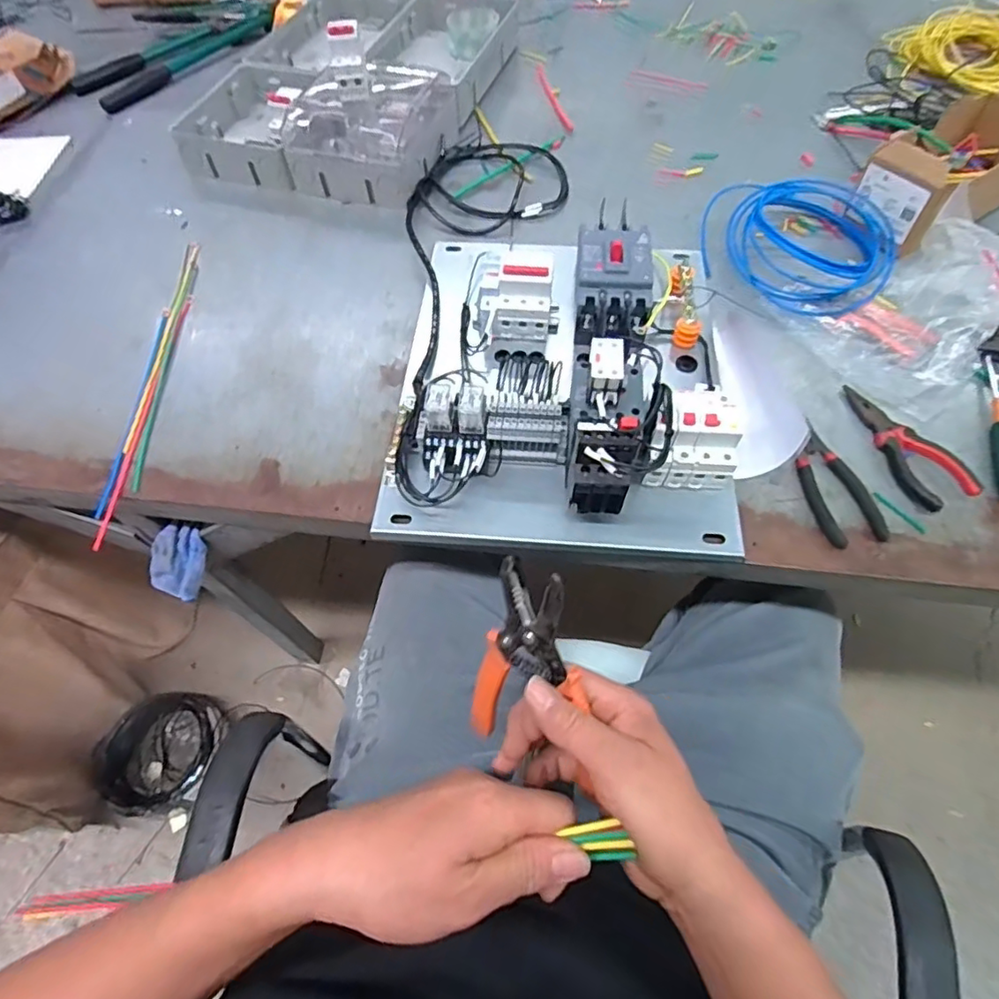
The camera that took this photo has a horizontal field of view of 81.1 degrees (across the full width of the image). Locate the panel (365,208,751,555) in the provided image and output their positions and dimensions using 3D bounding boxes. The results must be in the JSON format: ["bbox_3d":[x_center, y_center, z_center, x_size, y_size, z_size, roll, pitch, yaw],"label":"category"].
[{"bbox_3d":[0.064,-0.158,0.569,0.323,0.116,0.395,4,60,5],"label":"panel"}]

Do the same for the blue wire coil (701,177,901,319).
[{"bbox_3d":[0.351,-0.313,0.692,0.208,0.048,0.210,-1,59,2],"label":"blue wire coil"}]

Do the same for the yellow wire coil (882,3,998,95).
[{"bbox_3d":[0.727,-0.700,0.904,0.218,0.035,0.198,-21,61,-10],"label":"yellow wire coil"}]

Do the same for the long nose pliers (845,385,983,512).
[{"bbox_3d":[0.379,-0.057,0.554,0.053,0.020,0.148,-17,60,-8],"label":"long nose pliers"}]

